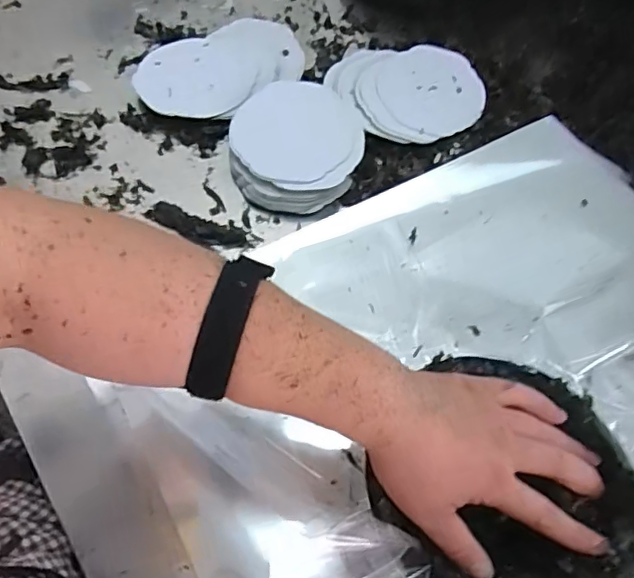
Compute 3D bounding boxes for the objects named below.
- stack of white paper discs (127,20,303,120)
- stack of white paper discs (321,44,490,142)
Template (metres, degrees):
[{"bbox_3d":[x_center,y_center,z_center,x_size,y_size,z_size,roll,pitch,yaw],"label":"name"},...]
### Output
[{"bbox_3d":[-0.109,-0.260,0.664,0.202,0.014,0.130,-33,68,-19],"label":"stack of white paper discs"},{"bbox_3d":[0.110,-0.243,0.673,0.173,0.014,0.158,-25,65,-16],"label":"stack of white paper discs"}]

